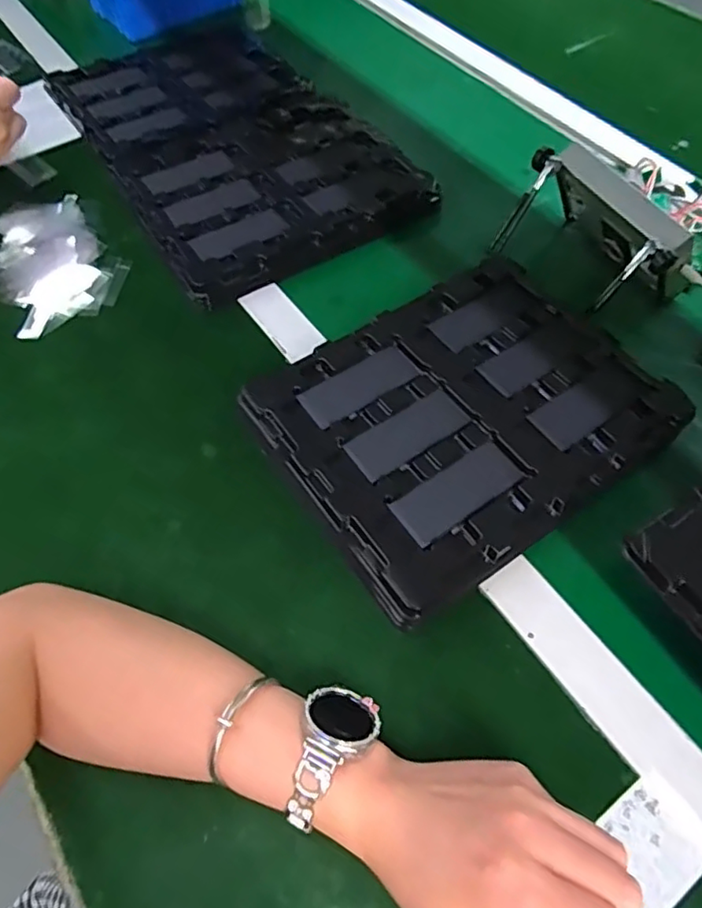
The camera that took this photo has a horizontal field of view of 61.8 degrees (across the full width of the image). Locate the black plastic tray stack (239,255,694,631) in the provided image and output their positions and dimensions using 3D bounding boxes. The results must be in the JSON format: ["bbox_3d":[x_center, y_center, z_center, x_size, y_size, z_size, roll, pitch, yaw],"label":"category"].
[{"bbox_3d":[0.084,-0.031,0.456,0.270,0.039,0.219,-31,64,-17],"label":"black plastic tray stack"}]

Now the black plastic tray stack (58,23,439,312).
[{"bbox_3d":[-0.142,-0.371,0.666,0.270,0.029,0.478,-28,63,-15],"label":"black plastic tray stack"}]

